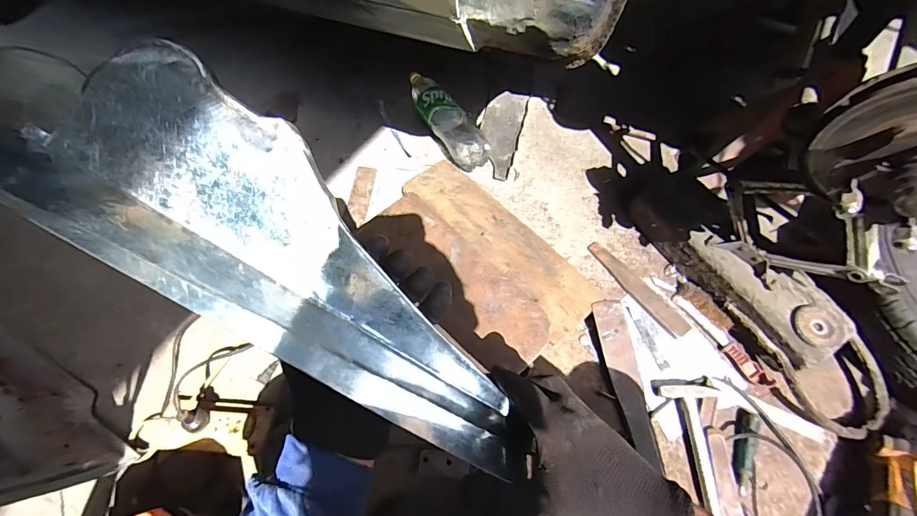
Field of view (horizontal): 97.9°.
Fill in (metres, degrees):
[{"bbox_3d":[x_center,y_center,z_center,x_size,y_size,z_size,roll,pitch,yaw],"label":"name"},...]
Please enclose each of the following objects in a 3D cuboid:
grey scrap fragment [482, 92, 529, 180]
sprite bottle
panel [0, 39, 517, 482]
[{"bbox_3d":[0.109,-0.329,1.041,0.100,0.014,0.298,12,64,8],"label":"grey scrap fragment"},{"bbox_3d":[-0.036,-0.359,1.005,0.113,0.087,0.325,-34,67,-16],"label":"sprite bottle"},{"bbox_3d":[-0.142,0.015,0.342,0.451,0.130,0.155,40,67,-6],"label":"panel"}]

